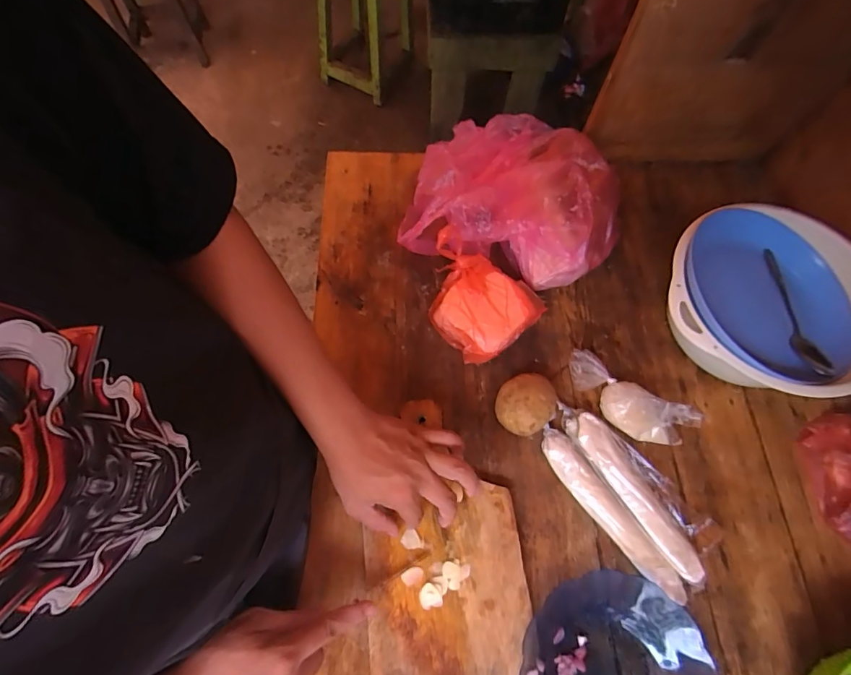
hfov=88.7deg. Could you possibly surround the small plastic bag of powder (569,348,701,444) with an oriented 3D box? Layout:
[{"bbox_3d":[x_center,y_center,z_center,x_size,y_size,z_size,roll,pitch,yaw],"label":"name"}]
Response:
[{"bbox_3d":[0.236,0.071,0.512,0.048,0.074,0.151,-40,72,-18],"label":"small plastic bag of powder"}]

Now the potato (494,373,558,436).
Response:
[{"bbox_3d":[0.118,0.081,0.516,0.070,0.053,0.062,-36,71,-16],"label":"potato"}]

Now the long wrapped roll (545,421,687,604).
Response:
[{"bbox_3d":[0.197,0.193,0.483,0.035,0.026,0.205,-30,70,-15],"label":"long wrapped roll"}]

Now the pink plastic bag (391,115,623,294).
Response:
[{"bbox_3d":[0.127,-0.201,0.602,0.278,0.103,0.248,13,66,4],"label":"pink plastic bag"}]

